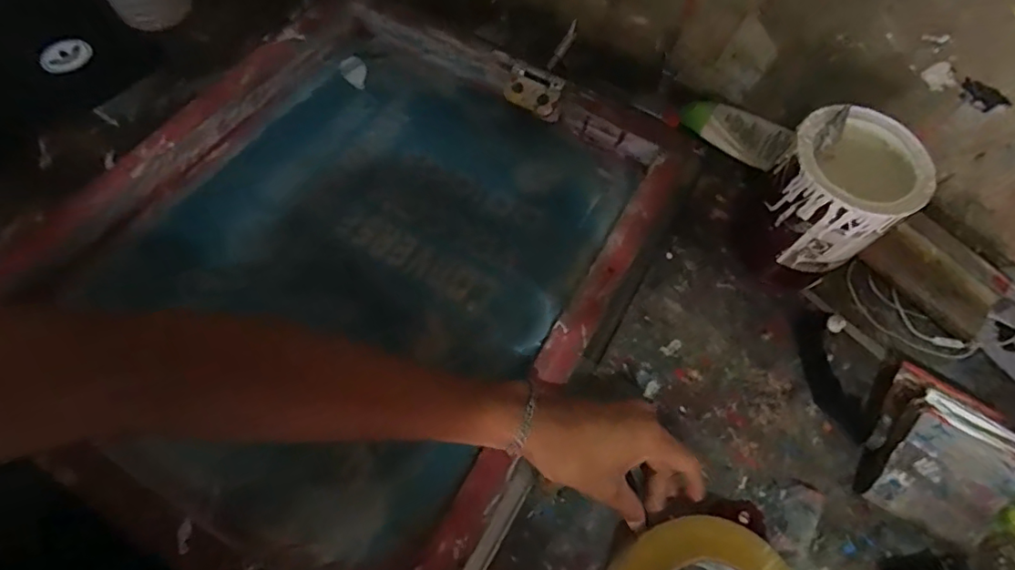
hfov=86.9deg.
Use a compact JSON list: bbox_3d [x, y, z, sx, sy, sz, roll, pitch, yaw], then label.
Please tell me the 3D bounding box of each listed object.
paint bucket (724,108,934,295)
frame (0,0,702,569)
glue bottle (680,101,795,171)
[{"bbox_3d":[0.283,-0.073,0.493,0.103,0.139,0.109,-28,69,-16],"label":"paint bucket"},{"bbox_3d":[-0.147,-0.042,0.505,0.483,0.046,0.548,31,66,11],"label":"frame"},{"bbox_3d":[0.258,-0.173,0.605,0.120,0.023,0.046,26,65,9],"label":"glue bottle"}]

